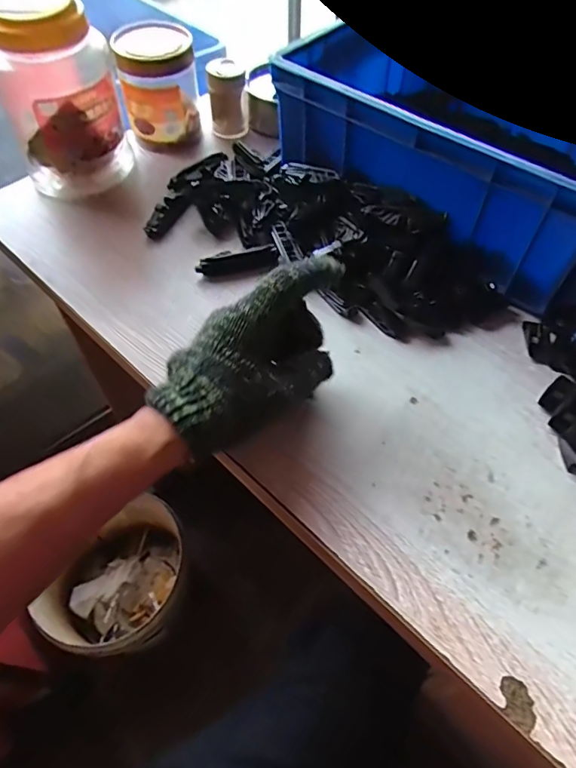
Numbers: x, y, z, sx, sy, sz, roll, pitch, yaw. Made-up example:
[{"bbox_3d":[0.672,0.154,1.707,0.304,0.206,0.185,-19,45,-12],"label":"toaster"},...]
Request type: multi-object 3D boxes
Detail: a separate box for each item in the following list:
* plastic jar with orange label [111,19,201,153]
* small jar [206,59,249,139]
[{"bbox_3d":[-0.146,-0.339,0.572,0.085,0.117,0.072,-10,57,-7],"label":"plastic jar with orange label"},{"bbox_3d":[-0.072,-0.345,0.600,0.045,0.080,0.038,-4,56,-3],"label":"small jar"}]

